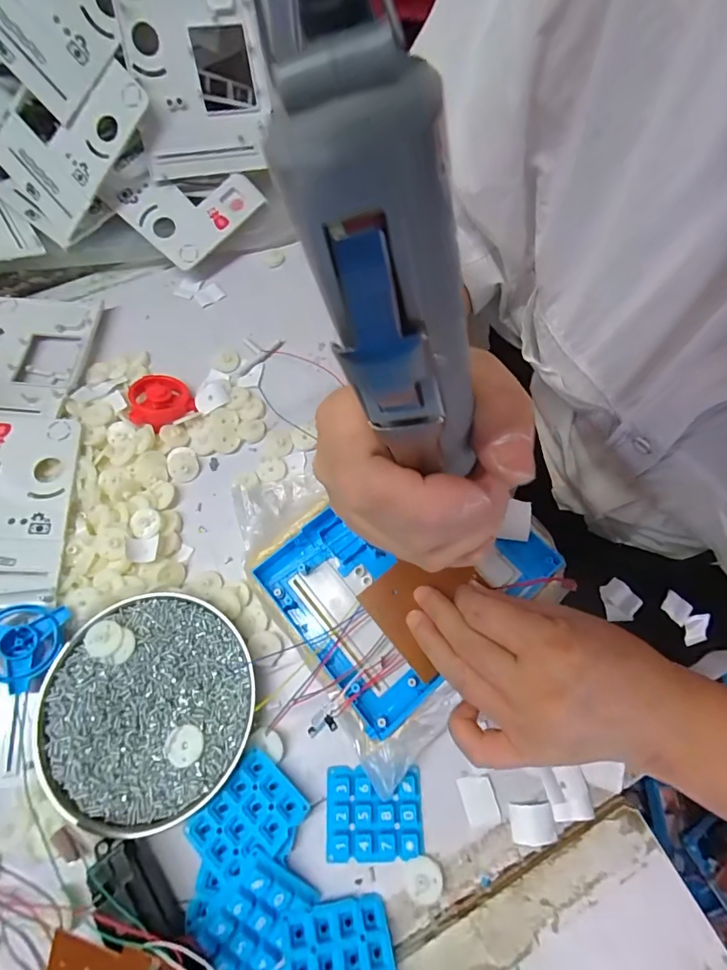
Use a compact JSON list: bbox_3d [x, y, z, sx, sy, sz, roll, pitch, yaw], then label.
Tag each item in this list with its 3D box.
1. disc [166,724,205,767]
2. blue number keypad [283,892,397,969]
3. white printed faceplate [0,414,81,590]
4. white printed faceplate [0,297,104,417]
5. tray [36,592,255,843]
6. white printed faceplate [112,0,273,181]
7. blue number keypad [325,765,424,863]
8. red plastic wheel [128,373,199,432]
[{"bbox_3d":[-0.114,0.165,0.285,0.022,0.004,0.022,1,64,-2],"label":"disc"},{"bbox_3d":[-0.012,0.254,0.238,0.059,0.004,0.050,7,31,-19],"label":"blue number keypad"},{"bbox_3d":[-0.280,0.007,0.339,0.108,0.016,0.139,-3,64,-3],"label":"white printed faceplate"},{"bbox_3d":[-0.309,-0.119,0.403,0.117,0.010,0.139,0,64,-2],"label":"white printed faceplate"},{"bbox_3d":[-0.140,0.141,0.288,0.128,0.015,0.134,3,64,-1],"label":"tray"},{"bbox_3d":[-0.147,-0.362,0.394,0.116,0.142,0.024,-11,29,-5],"label":"white printed faceplate"},{"bbox_3d":[0.006,0.204,0.279,0.058,0.012,0.049,-1,64,-3],"label":"blue number keypad"},{"bbox_3d":[-0.175,-0.076,0.382,0.049,0.017,0.049,-24,67,-13],"label":"red plastic wheel"}]

